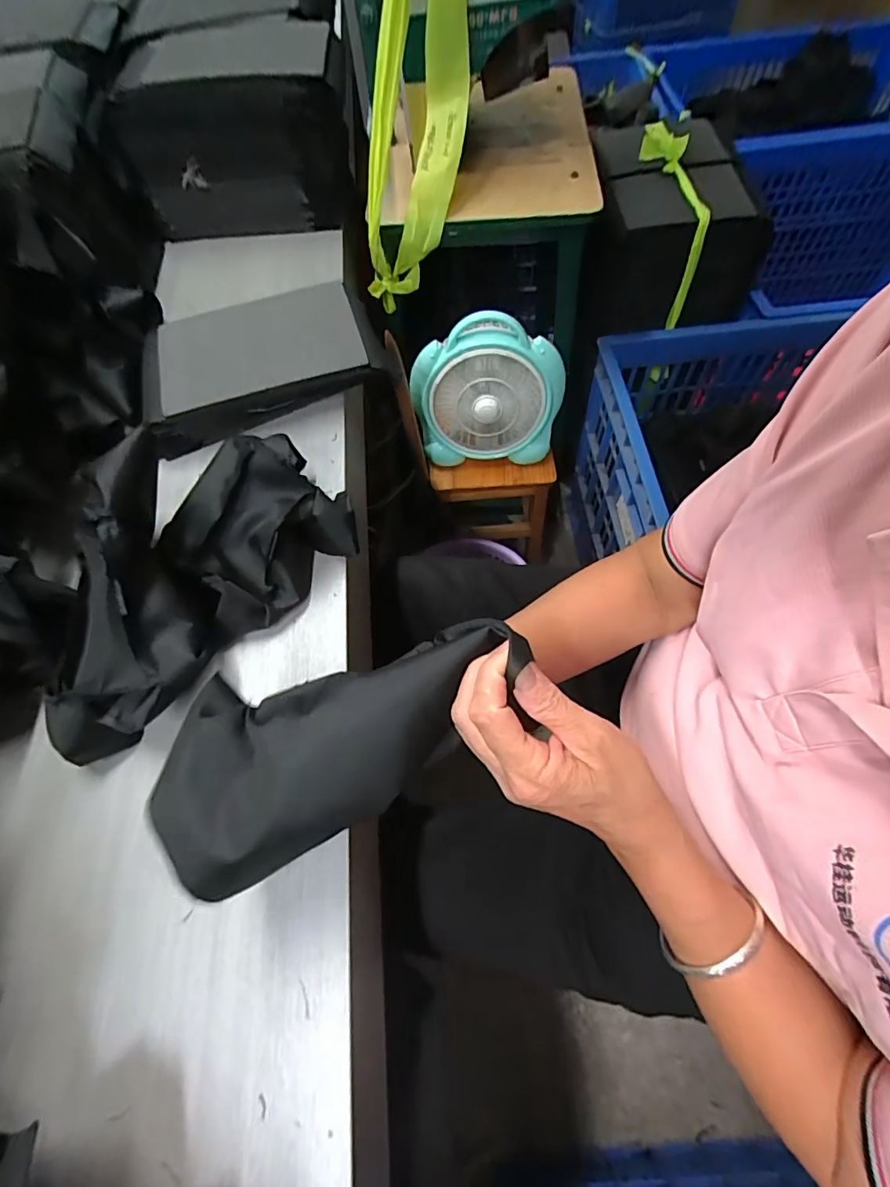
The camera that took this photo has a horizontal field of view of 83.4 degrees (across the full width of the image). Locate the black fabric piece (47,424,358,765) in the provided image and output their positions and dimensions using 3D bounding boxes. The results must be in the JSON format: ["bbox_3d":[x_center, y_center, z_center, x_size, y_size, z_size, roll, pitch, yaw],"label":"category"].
[{"bbox_3d":[-0.217,-0.022,0.405,0.154,0.118,0.300,37,71,20],"label":"black fabric piece"}]

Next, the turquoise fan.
[{"bbox_3d":[0.071,-0.332,0.814,0.234,0.213,0.119,6,63,7],"label":"turquoise fan"}]

